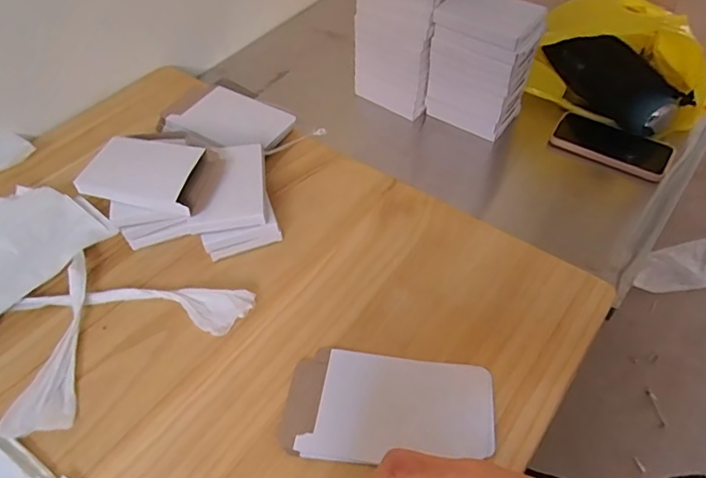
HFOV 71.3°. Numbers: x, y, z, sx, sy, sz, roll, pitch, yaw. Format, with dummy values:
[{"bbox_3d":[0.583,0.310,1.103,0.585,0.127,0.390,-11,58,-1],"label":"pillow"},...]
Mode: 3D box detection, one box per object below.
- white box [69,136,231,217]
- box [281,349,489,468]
[{"bbox_3d":[-0.228,-0.075,0.560,0.138,0.027,0.088,11,52,10],"label":"white box"},{"bbox_3d":[0.033,0.156,0.459,0.188,0.007,0.103,5,51,6],"label":"box"}]

